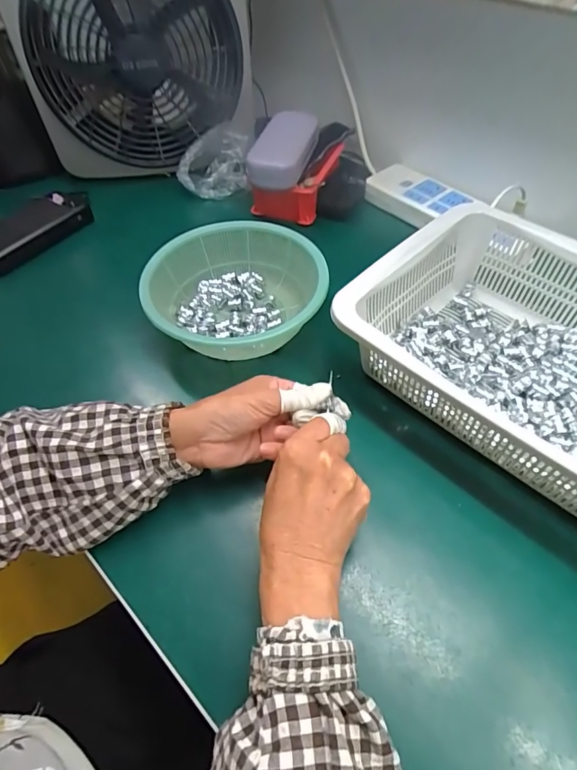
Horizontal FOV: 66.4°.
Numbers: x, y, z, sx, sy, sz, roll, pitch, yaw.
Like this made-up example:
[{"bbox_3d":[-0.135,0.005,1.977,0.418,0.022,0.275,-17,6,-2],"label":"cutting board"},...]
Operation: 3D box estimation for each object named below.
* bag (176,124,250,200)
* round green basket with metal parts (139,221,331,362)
[{"bbox_3d":[-0.109,-0.319,0.633,0.106,0.090,0.053,21,56,17],"label":"bag"},{"bbox_3d":[-0.056,-0.097,0.472,0.181,0.060,0.188,-6,53,-3],"label":"round green basket with metal parts"}]

